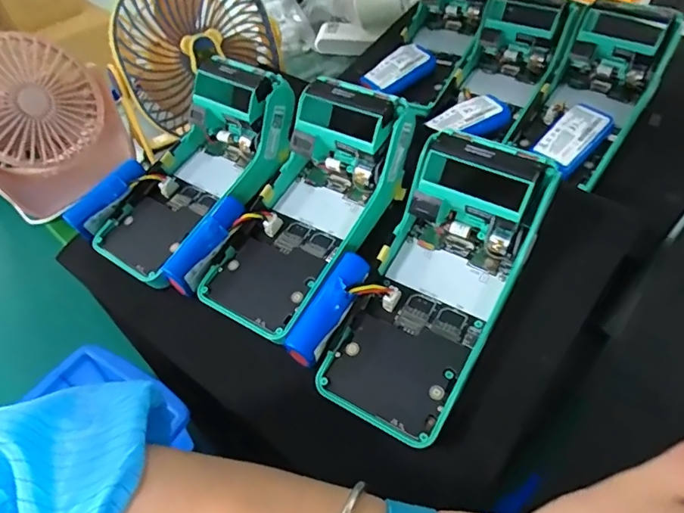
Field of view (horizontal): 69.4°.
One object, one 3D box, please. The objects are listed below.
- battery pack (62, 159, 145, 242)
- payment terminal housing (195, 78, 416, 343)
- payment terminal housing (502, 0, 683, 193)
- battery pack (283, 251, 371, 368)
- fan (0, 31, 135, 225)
[{"bbox_3d":[-0.175,-0.046,0.367,0.023,0.019,0.066,32,73,25],"label":"battery pack"},{"bbox_3d":[-0.020,-0.030,0.330,0.083,0.059,0.172,27,79,22],"label":"payment terminal housing"},{"bbox_3d":[0.202,-0.133,0.394,0.085,0.084,0.158,27,55,21],"label":"payment terminal housing"},{"bbox_3d":[-0.008,0.030,0.289,0.020,0.016,0.069,28,78,22],"label":"battery pack"},{"bbox_3d":[-0.273,-0.120,0.451,0.074,0.132,0.130,21,53,17],"label":"fan"}]

